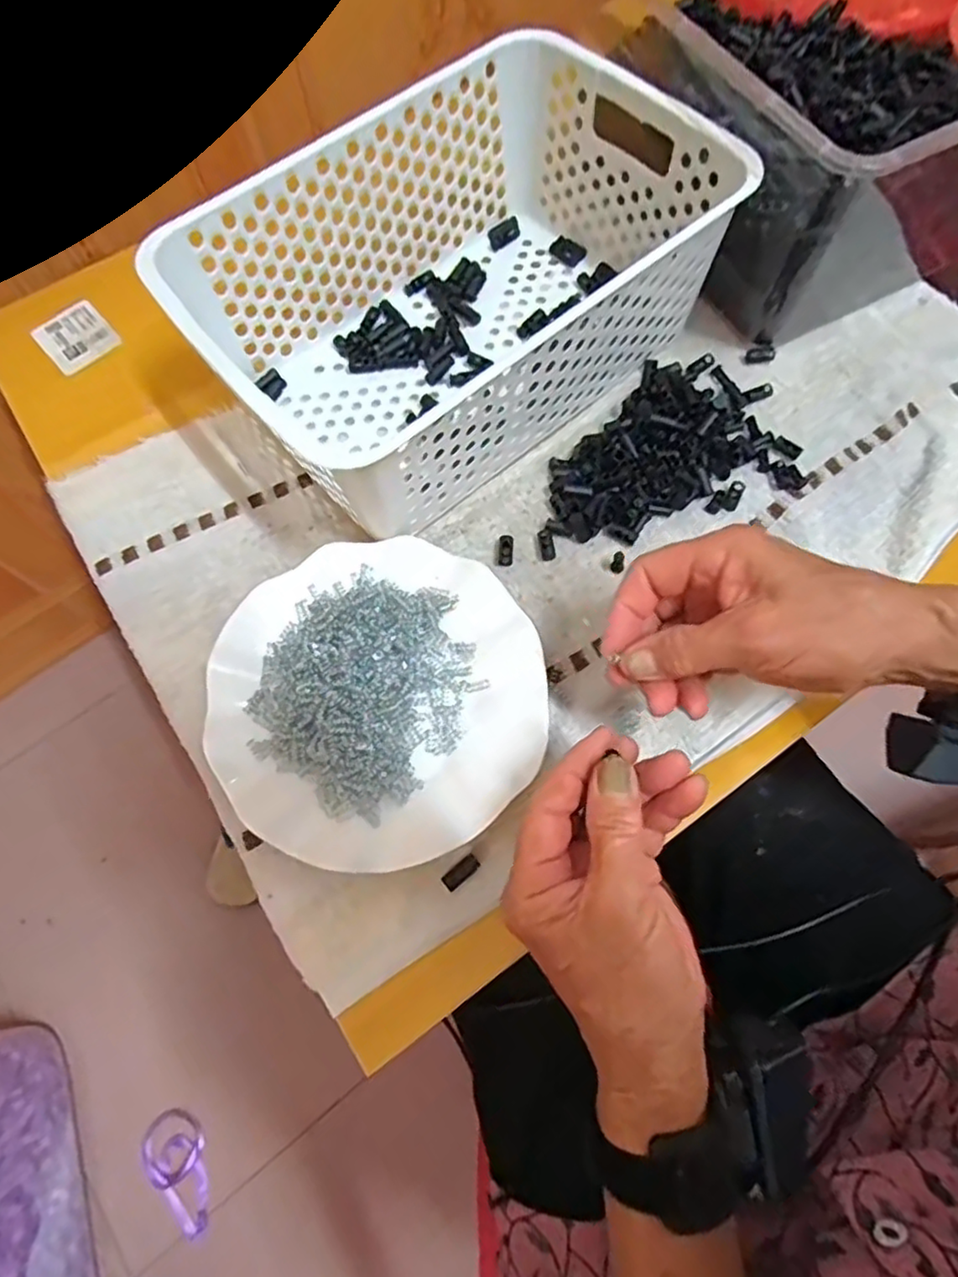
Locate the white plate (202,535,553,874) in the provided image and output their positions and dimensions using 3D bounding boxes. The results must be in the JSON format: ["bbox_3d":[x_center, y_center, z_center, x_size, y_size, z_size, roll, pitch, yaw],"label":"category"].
[{"bbox_3d":[-0.056,0.032,0.367,0.177,0.027,0.179,0,67,0],"label":"white plate"}]

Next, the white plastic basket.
[{"bbox_3d":[-0.018,-0.218,0.413,0.307,0.113,0.202,-39,73,-15],"label":"white plastic basket"}]

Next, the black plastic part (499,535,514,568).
[{"bbox_3d":[0.017,-0.056,0.412,0.009,0.006,0.020,1,81,0],"label":"black plastic part"}]

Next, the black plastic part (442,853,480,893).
[{"bbox_3d":[-0.009,0.123,0.342,0.021,0.008,0.009,-38,72,-15],"label":"black plastic part"}]

